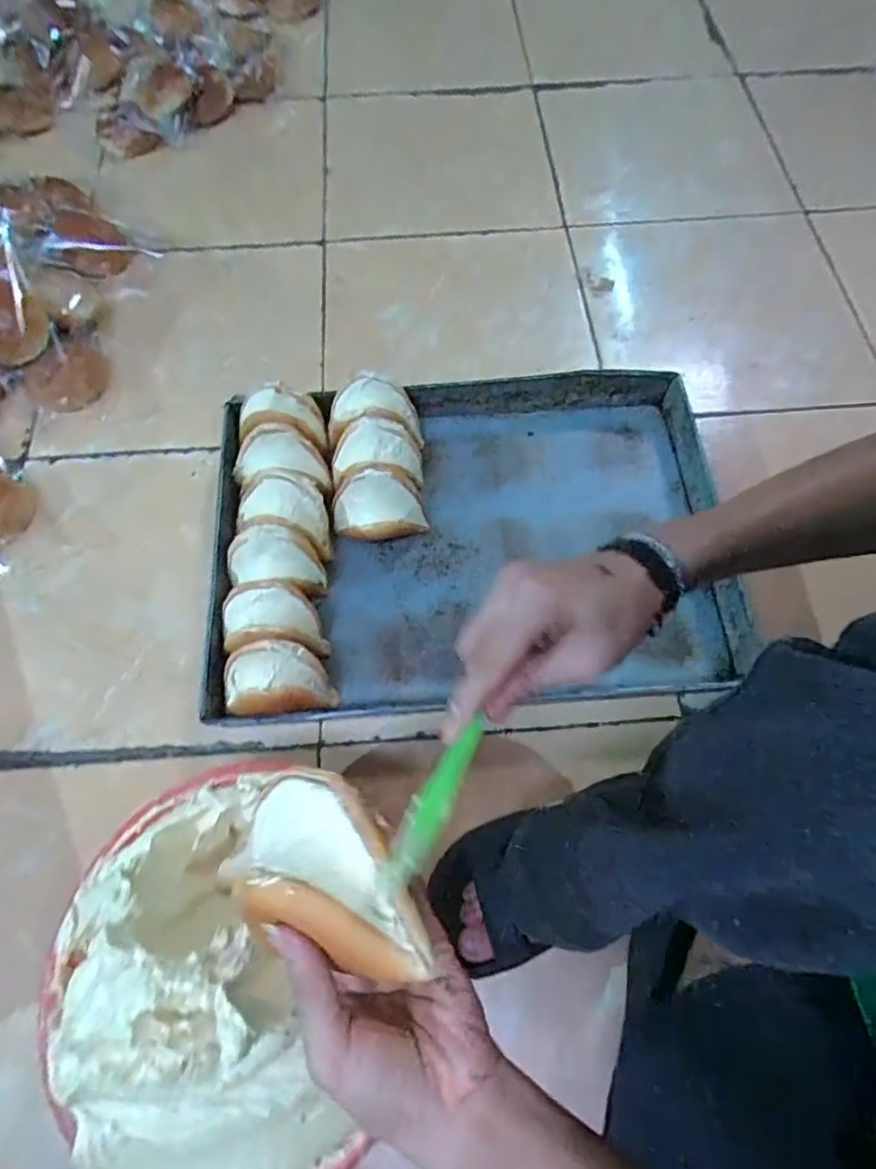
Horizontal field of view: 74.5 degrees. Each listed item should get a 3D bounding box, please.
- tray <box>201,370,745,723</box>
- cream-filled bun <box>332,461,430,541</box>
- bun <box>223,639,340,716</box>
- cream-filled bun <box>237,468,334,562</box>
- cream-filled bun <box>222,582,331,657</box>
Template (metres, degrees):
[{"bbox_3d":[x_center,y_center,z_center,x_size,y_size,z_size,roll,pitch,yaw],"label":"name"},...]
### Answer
[{"bbox_3d":[0.034,-0.064,0.676,0.572,0.084,0.418,-3,67,-1],"label":"tray"},{"bbox_3d":[-0.071,-0.101,0.690,0.113,0.091,0.077,1,67,1],"label":"cream-filled bun"},{"bbox_3d":[-0.167,0.105,0.608,0.106,0.094,0.065,-6,67,-2],"label":"bun"},{"bbox_3d":[-0.180,-0.085,0.682,0.114,0.069,0.076,10,67,5],"label":"cream-filled bun"},{"bbox_3d":[-0.177,0.045,0.637,0.102,0.090,0.070,-3,67,-1],"label":"cream-filled bun"}]

